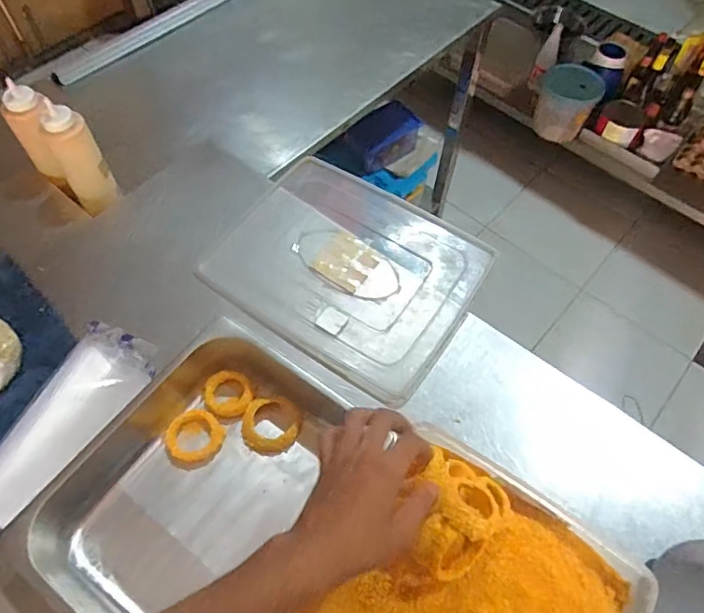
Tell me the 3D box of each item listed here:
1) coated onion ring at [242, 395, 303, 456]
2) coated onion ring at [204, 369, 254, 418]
[{"bbox_3d":[-0.098,0.142,0.630,0.067,0.016,0.067,1,59,-1],"label":"coated onion ring"},{"bbox_3d":[-0.151,0.106,0.641,0.055,0.014,0.056,1,59,-1],"label":"coated onion ring"}]

